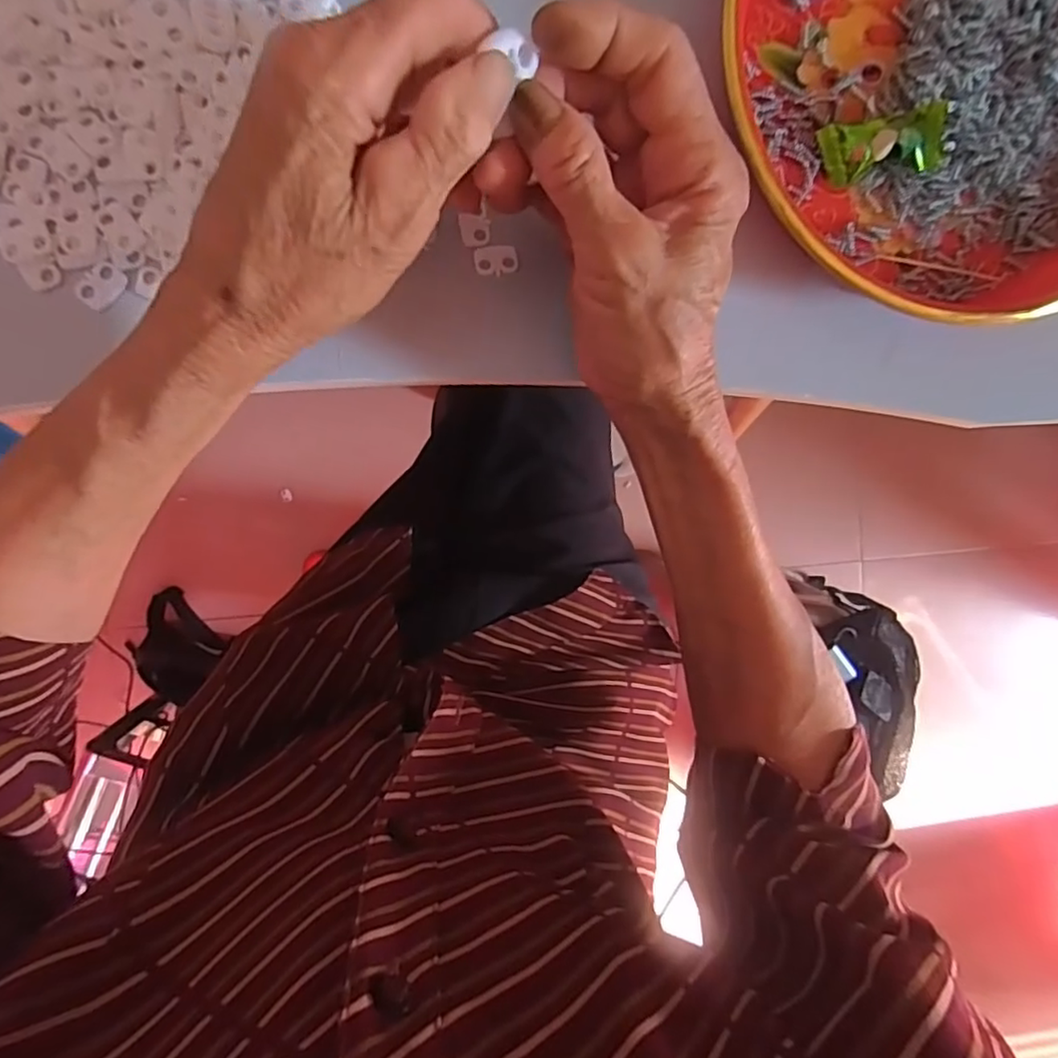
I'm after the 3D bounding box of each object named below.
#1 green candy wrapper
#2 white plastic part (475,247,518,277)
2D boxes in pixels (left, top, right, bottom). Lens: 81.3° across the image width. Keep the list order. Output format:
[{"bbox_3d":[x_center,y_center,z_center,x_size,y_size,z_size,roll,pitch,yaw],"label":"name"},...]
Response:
[{"bbox_3d":[0.155,-0.167,0.266,0.052,0.015,0.027,-7,95,7],"label":"green candy wrapper"},{"bbox_3d":[-0.014,-0.113,0.258,0.018,0.004,0.012,-6,95,-7],"label":"white plastic part"}]

